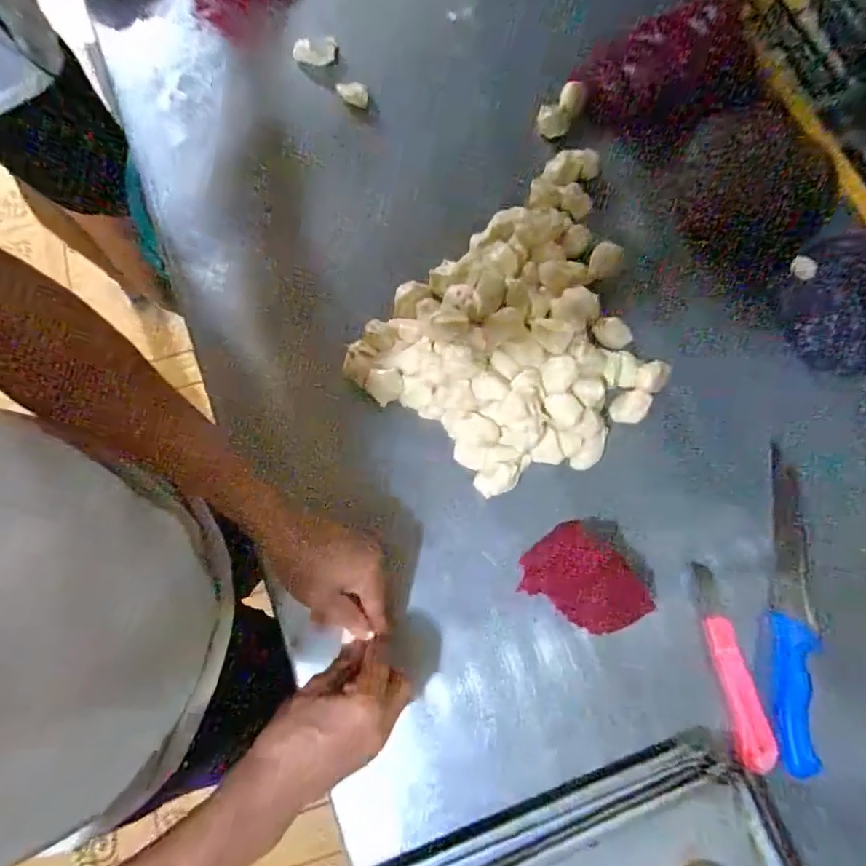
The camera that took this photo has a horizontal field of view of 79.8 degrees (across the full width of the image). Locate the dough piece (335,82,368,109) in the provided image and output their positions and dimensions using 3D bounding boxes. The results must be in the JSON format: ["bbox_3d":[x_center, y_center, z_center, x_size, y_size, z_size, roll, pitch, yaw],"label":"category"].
[{"bbox_3d":[-0.108,-0.462,0.706,0.042,0.025,0.014,21,77,6],"label":"dough piece"}]

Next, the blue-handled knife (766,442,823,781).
[{"bbox_3d":[0.363,0.172,0.528,0.049,0.022,0.305,11,76,3],"label":"blue-handled knife"}]

